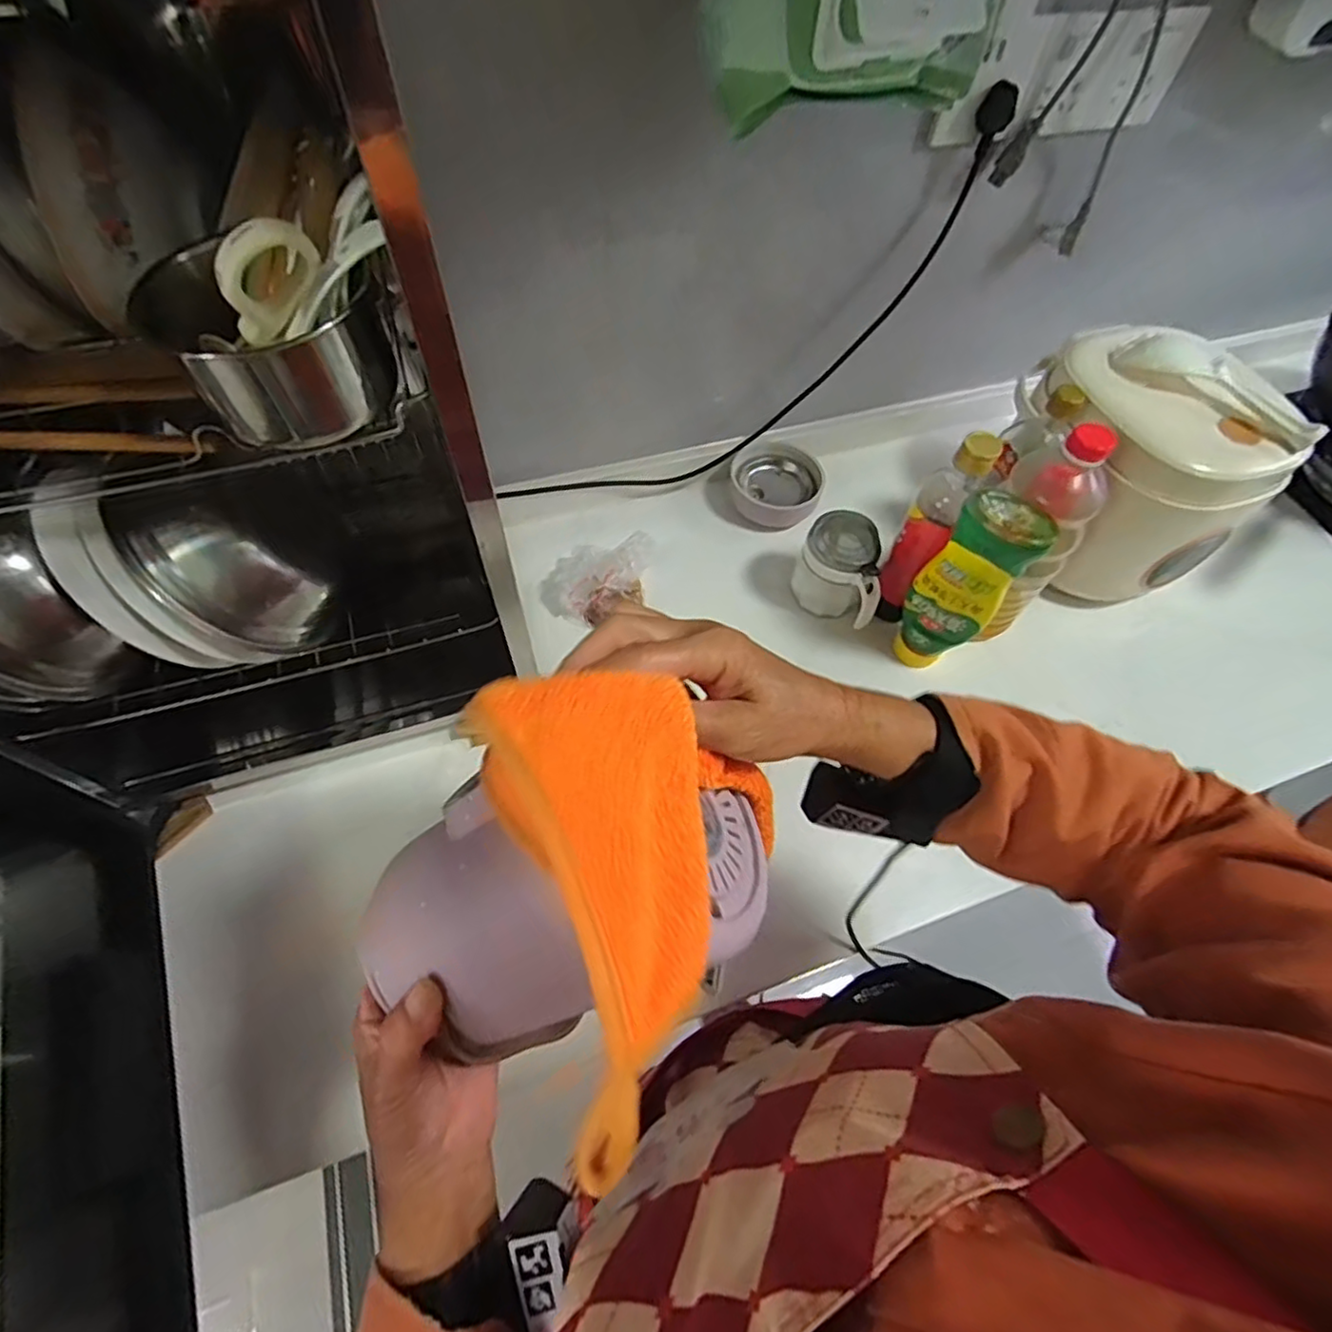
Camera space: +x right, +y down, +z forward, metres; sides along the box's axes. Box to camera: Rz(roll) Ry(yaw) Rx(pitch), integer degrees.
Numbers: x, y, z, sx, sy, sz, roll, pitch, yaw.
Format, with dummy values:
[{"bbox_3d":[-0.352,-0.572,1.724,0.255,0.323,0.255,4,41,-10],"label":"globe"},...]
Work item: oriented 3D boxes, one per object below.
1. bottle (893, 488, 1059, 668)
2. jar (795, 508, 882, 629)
[{"bbox_3d":[0.294,-0.077,0.642,0.077,0.224,0.054,26,62,11],"label":"bottle"},{"bbox_3d":[0.196,-0.105,0.726,0.091,0.106,0.097,1,60,-2],"label":"jar"}]

